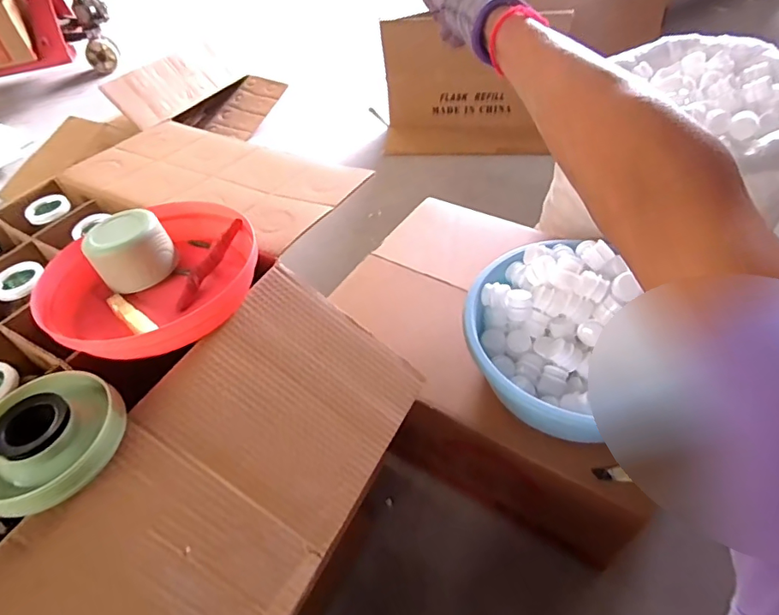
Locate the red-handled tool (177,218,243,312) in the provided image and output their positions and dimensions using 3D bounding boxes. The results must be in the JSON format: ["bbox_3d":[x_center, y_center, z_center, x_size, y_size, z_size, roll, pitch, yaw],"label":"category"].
[{"bbox_3d":[-0.203,-0.052,0.544,0.013,0.015,0.124,17,64,19],"label":"red-handled tool"}]

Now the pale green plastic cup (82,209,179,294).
[{"bbox_3d":[-0.281,-0.059,0.533,0.084,0.059,0.072,-28,51,-22],"label":"pale green plastic cup"}]

